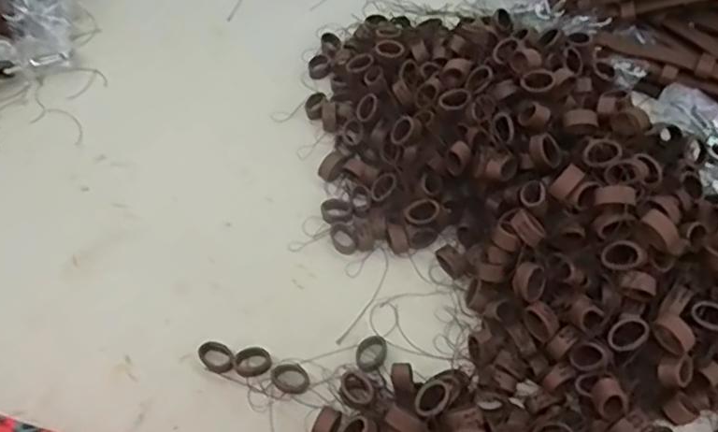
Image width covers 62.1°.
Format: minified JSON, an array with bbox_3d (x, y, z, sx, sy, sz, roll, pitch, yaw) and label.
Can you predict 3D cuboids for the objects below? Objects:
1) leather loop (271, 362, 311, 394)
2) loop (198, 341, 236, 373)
[{"bbox_3d":[-0.039,0.093,0.340,0.022,0.005,0.016,18,62,14],"label":"leather loop"},{"bbox_3d":[-0.082,0.082,0.347,0.020,0.009,0.016,39,69,23],"label":"loop"}]

